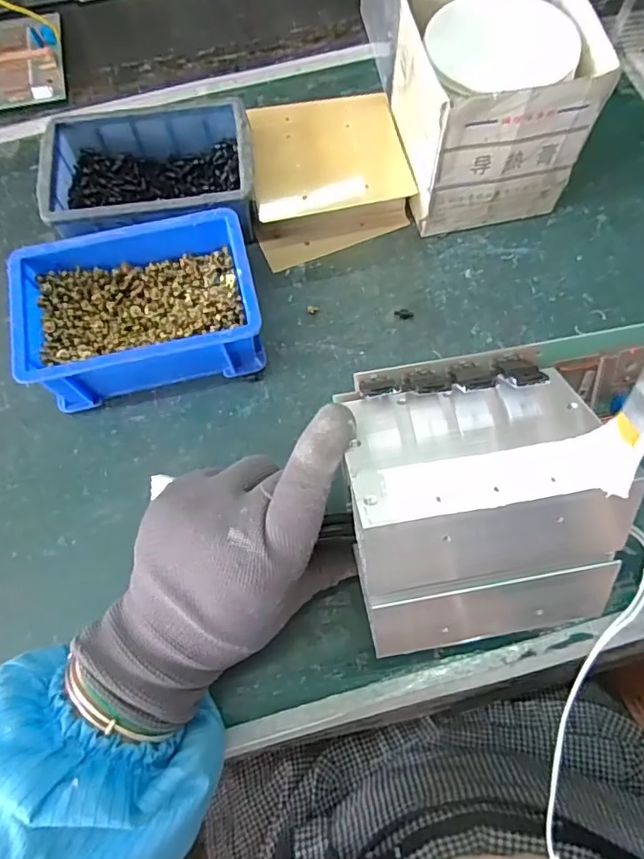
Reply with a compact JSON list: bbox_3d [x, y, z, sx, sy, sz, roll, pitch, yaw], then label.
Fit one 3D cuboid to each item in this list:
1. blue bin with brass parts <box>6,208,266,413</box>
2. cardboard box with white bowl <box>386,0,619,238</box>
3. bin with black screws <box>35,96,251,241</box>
[{"bbox_3d":[-0.116,-0.076,0.357,0.144,0.056,0.100,-13,69,-3],"label":"blue bin with brass parts"},{"bbox_3d":[0.112,-0.220,0.376,0.107,0.110,0.107,-10,69,-2],"label":"cardboard box with white bowl"},{"bbox_3d":[-0.121,-0.178,0.394,0.145,0.054,0.106,-4,68,1],"label":"bin with black screws"}]

